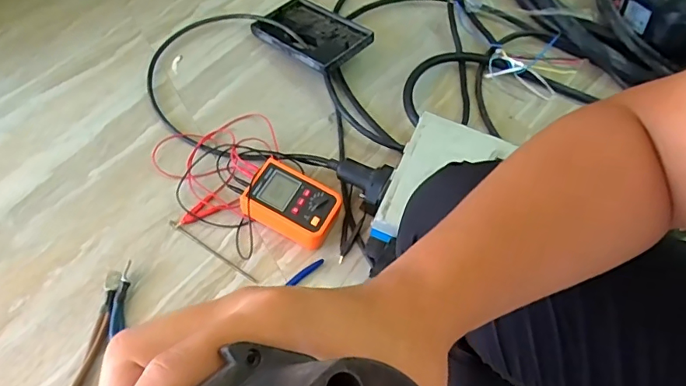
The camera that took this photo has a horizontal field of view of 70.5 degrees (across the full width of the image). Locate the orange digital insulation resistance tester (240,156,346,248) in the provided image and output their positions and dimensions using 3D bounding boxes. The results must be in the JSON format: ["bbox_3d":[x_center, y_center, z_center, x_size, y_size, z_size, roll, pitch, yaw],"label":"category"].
[{"bbox_3d":[-0.091,0.022,0.878,0.160,0.066,0.106,27,62,11],"label":"orange digital insulation resistance tester"}]

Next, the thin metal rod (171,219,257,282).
[{"bbox_3d":[-0.230,0.104,0.861,0.195,0.012,0.010,31,63,13],"label":"thin metal rod"}]

